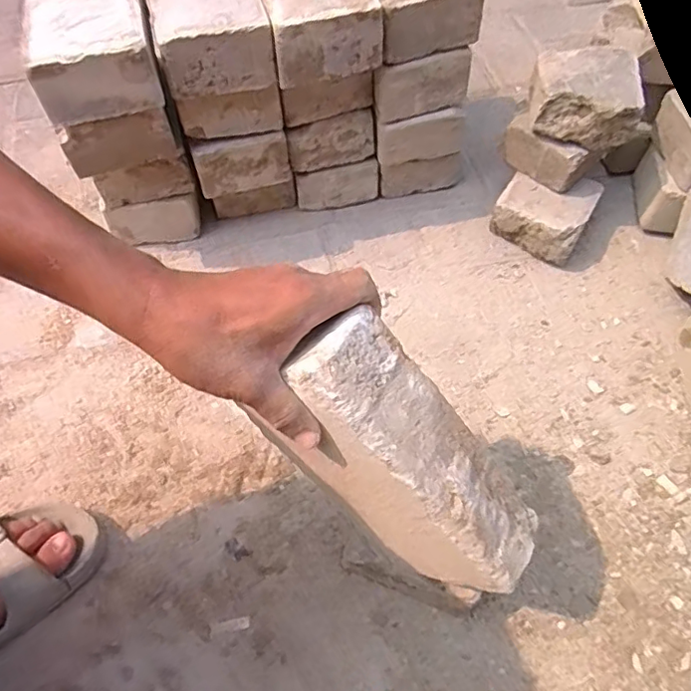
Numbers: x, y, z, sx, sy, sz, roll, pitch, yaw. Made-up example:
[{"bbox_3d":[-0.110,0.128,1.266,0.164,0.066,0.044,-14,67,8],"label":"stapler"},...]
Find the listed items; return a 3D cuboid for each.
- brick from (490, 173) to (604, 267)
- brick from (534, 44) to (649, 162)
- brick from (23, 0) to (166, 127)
[{"bbox_3d":[0.243,-0.159,0.696,0.105,0.074,0.091,26,60,16],"label":"brick"},{"bbox_3d":[0.266,-0.277,0.620,0.112,0.064,0.094,10,57,6],"label":"brick"},{"bbox_3d":[-0.246,-0.310,0.546,0.108,0.068,0.191,-13,58,-9],"label":"brick"}]

